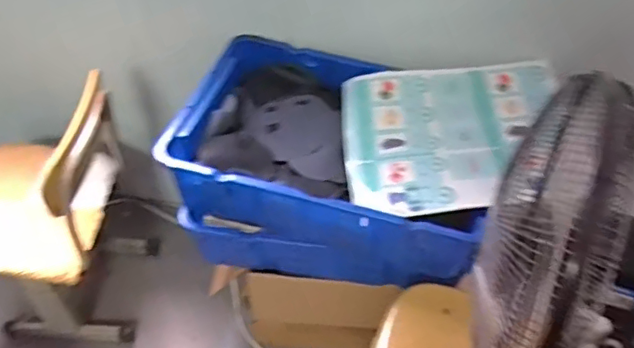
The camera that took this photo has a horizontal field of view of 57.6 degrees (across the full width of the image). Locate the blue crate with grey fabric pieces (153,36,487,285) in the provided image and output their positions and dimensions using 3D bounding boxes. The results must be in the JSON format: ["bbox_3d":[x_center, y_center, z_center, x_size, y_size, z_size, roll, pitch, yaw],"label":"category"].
[{"bbox_3d":[0.023,-0.019,1.312,0.600,0.280,0.460,12,50,8],"label":"blue crate with grey fabric pieces"}]

